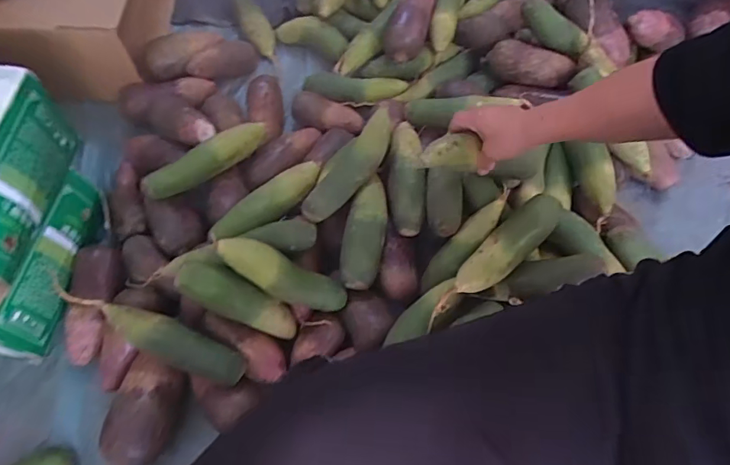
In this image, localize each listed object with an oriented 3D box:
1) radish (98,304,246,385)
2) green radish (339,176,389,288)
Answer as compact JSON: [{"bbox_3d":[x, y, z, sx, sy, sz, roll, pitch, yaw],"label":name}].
[{"bbox_3d":[-0.264,0.143,0.626,0.210,0.044,0.050,22,65,8],"label":"radish"},{"bbox_3d":[0.001,-0.004,0.706,0.058,0.051,0.171,7,63,1],"label":"green radish"}]

